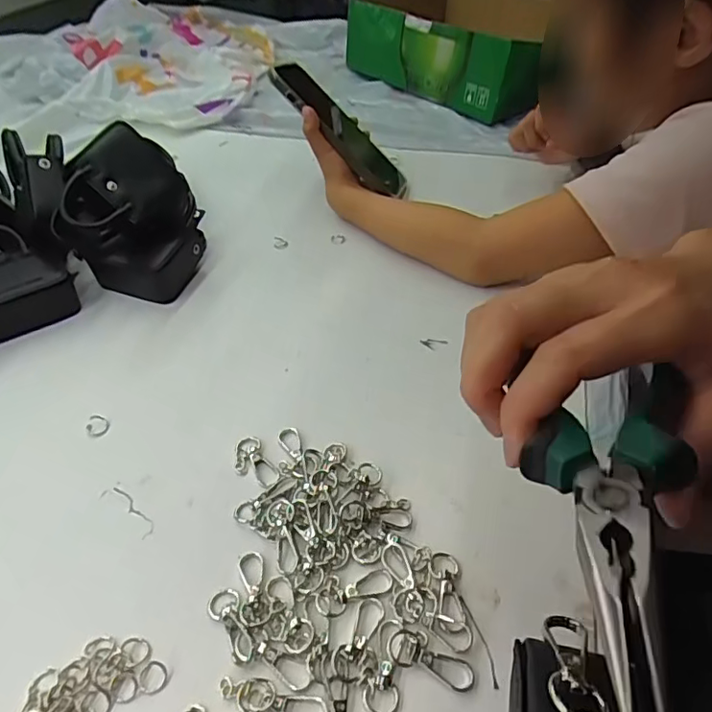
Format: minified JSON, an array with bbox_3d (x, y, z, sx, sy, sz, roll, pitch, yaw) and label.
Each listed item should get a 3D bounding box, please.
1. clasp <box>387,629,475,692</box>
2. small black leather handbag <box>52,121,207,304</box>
[{"bbox_3d":[0.034,0.136,0.248,0.040,0.004,0.017,14,46,15],"label":"clasp"},{"bbox_3d":[-0.180,-0.113,0.443,0.098,0.108,0.098,5,44,5],"label":"small black leather handbag"}]

